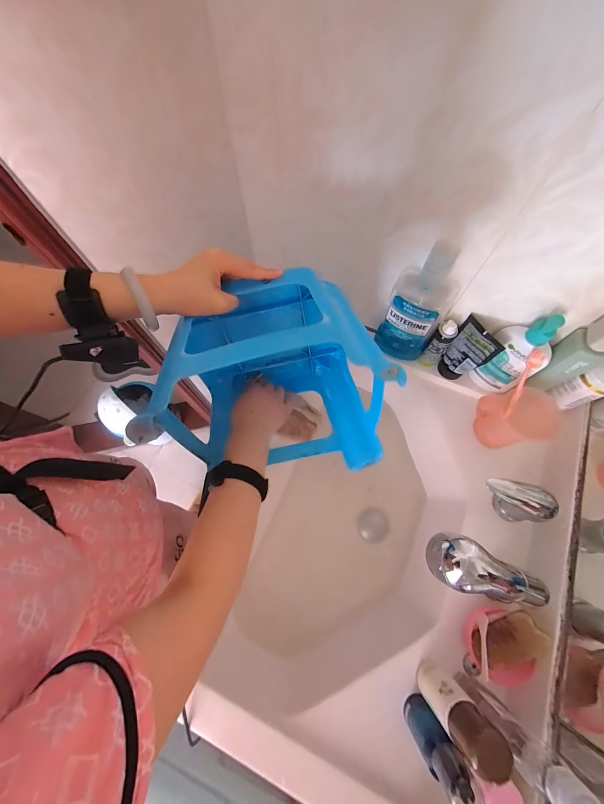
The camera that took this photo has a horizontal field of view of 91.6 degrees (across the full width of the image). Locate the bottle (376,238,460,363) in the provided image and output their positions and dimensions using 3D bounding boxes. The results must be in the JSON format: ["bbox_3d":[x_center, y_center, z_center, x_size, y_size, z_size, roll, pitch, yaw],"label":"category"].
[{"bbox_3d":[0.187,-0.149,0.487,0.090,0.221,0.053,23,71,8],"label":"bottle"}]

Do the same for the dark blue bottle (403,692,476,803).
[{"bbox_3d":[0.153,0.393,0.336,0.035,0.119,0.031,-22,71,-8],"label":"dark blue bottle"}]

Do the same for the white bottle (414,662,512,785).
[{"bbox_3d":[0.174,0.351,0.333,0.042,0.140,0.033,-37,74,-12],"label":"white bottle"}]

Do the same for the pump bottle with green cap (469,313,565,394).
[{"bbox_3d":[0.334,-0.071,0.474,0.041,0.174,0.077,-32,73,-11],"label":"pump bottle with green cap"}]

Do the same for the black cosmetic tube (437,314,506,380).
[{"bbox_3d":[0.281,-0.083,0.513,0.033,0.118,0.072,-32,73,-11],"label":"black cosmetic tube"}]

